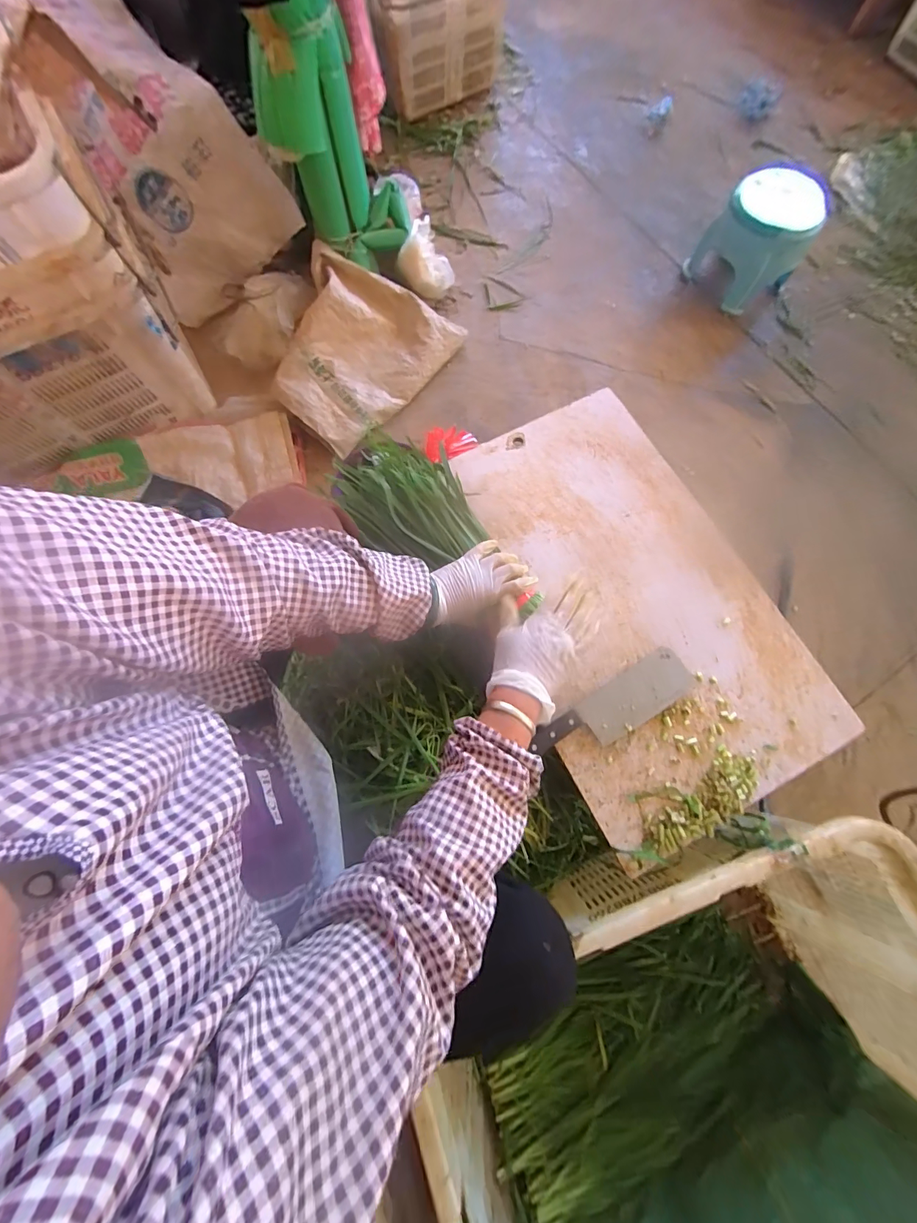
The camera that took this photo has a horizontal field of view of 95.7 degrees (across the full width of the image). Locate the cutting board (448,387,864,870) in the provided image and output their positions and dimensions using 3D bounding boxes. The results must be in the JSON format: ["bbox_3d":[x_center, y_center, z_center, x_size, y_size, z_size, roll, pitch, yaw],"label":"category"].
[{"bbox_3d":[0.255,-0.032,0.641,0.386,0.027,0.651,-24,74,-6],"label":"cutting board"}]

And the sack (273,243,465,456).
[{"bbox_3d":[-0.279,-0.681,1.048,0.377,0.132,0.482,37,78,9],"label":"sack"}]

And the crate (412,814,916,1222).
[{"bbox_3d":[0.297,0.580,0.542,0.618,0.368,0.438,-18,73,-4],"label":"crate"}]

